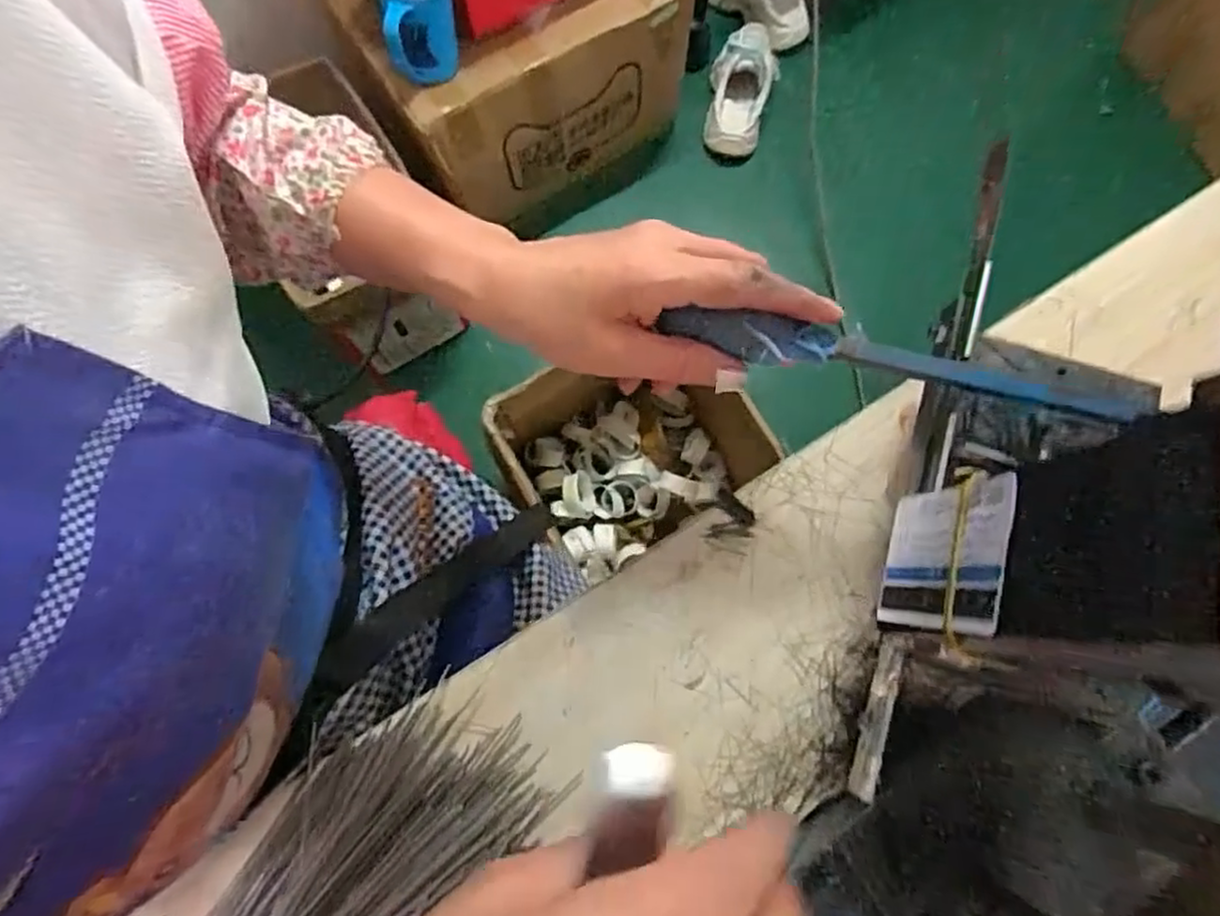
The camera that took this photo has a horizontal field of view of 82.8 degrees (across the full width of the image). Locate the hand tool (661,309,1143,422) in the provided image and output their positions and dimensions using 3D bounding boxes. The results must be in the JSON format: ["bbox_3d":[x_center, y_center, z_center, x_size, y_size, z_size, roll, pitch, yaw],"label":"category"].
[{"bbox_3d":[0.127,-0.041,0.304,0.203,0.016,0.017,11,78,0],"label":"hand tool"}]

